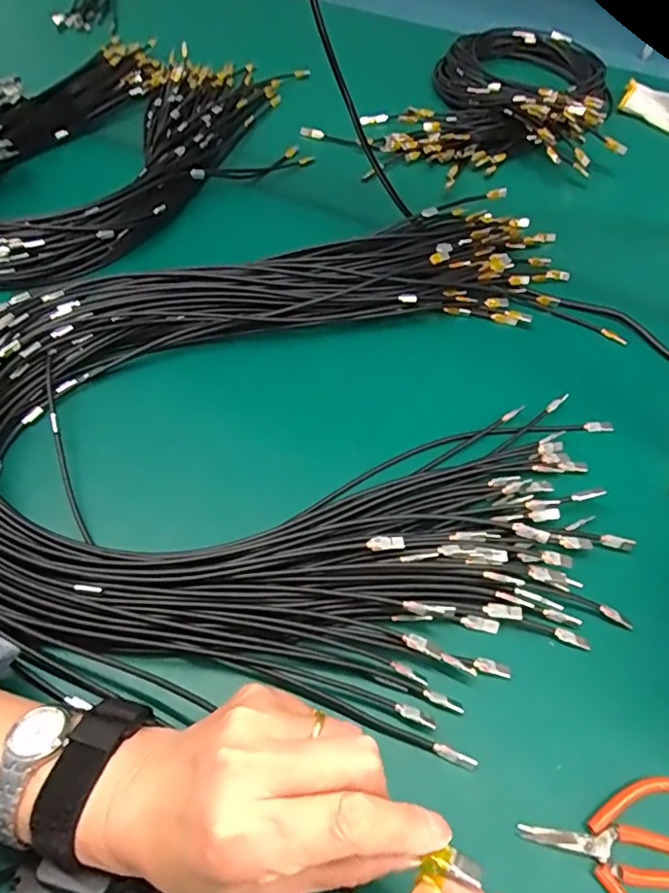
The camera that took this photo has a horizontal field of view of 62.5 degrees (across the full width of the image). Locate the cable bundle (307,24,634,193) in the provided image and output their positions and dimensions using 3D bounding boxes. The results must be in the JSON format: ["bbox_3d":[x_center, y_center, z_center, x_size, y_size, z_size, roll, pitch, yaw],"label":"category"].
[{"bbox_3d":[0.221,-0.451,0.719,0.317,0.064,0.518,38,61,20],"label":"cable bundle"}]

